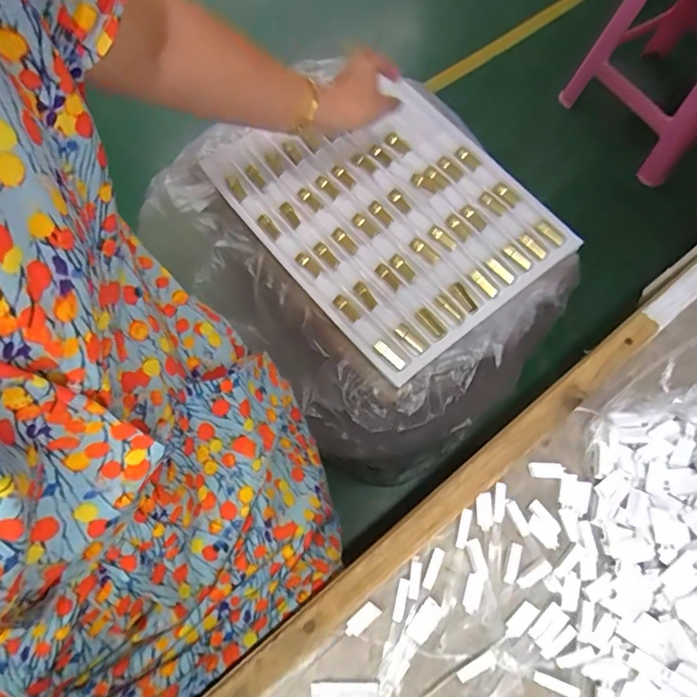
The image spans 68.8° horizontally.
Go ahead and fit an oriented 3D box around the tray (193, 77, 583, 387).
[{"bbox_3d":[0.049,-0.193,0.675,0.322,0.024,0.401,-36,72,-16],"label":"tray"}]

